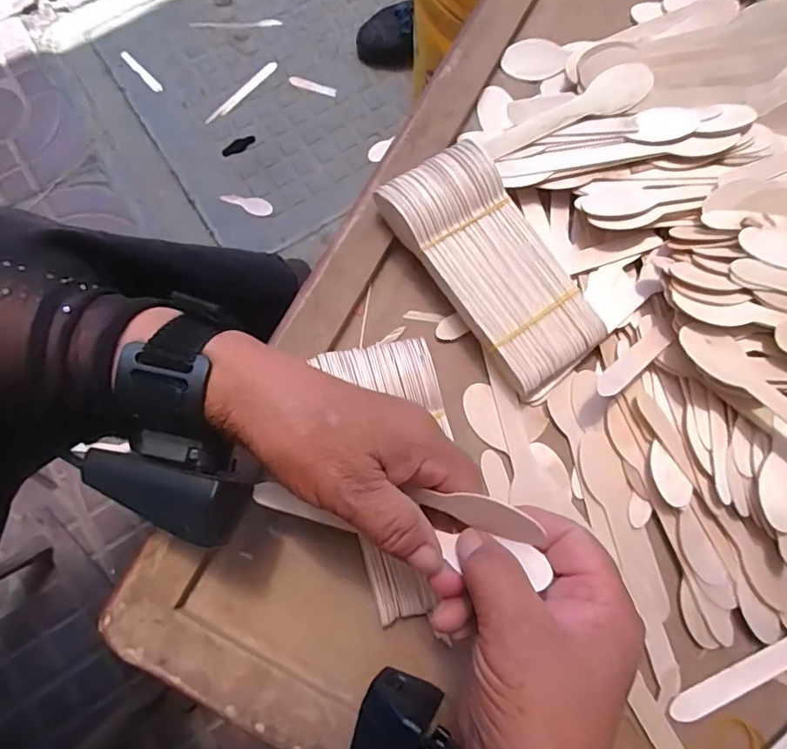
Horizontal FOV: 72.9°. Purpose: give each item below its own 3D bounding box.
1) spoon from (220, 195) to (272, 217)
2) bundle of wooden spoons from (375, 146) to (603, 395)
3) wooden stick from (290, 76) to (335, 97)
[{"bbox_3d":[-0.226,-0.263,0.820,0.076,0.010,0.031,6,78,0],"label":"spoon"},{"bbox_3d":[0.062,-0.069,0.343,0.077,0.032,0.158,-33,81,-7],"label":"bundle of wooden spoons"},{"bbox_3d":[-0.133,-0.475,0.879,0.079,0.004,0.019,17,79,2],"label":"wooden stick"}]

